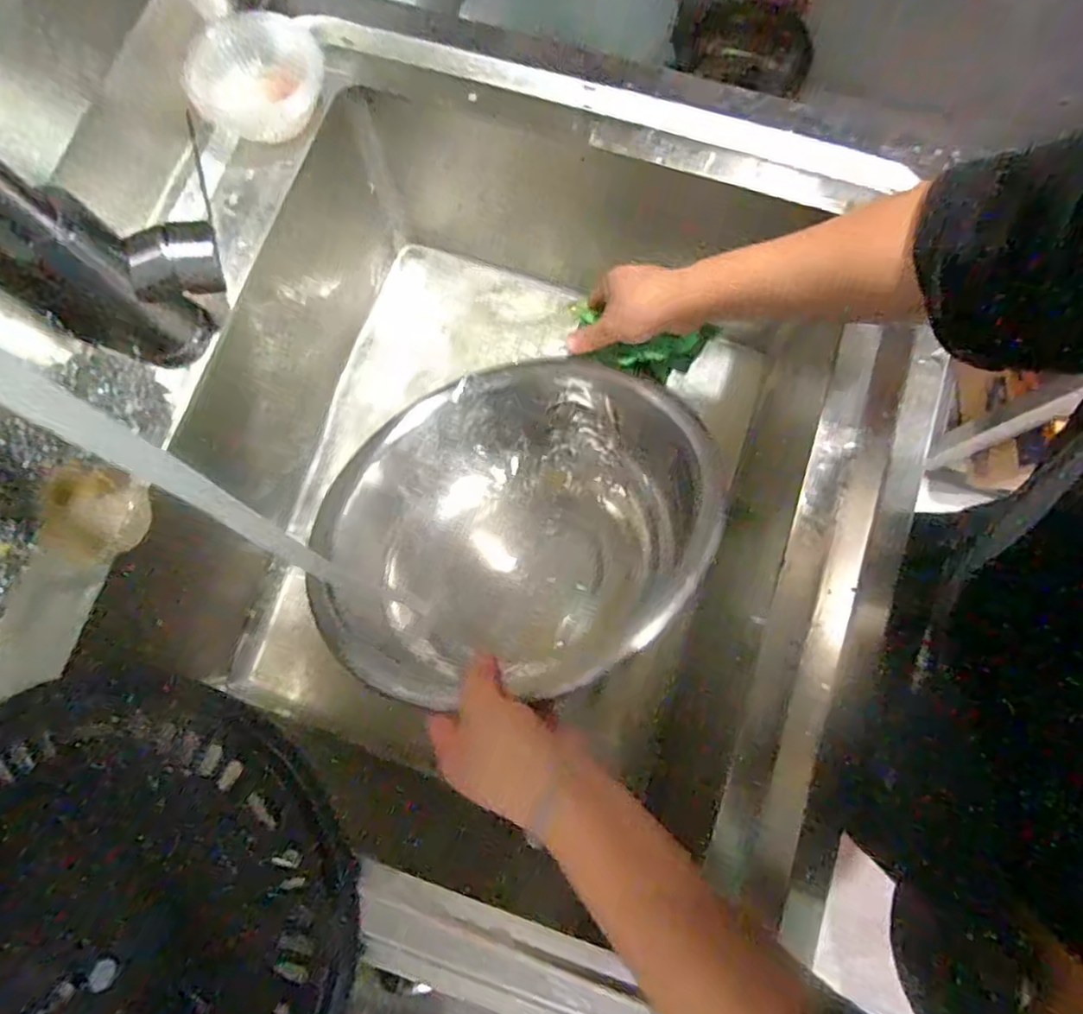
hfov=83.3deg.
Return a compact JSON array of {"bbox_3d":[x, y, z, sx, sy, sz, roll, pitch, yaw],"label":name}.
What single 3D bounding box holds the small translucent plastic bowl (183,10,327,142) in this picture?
[{"bbox_3d":[-0.198,-0.297,0.426,0.088,0.025,0.073,-45,107,-7],"label":"small translucent plastic bowl"}]

